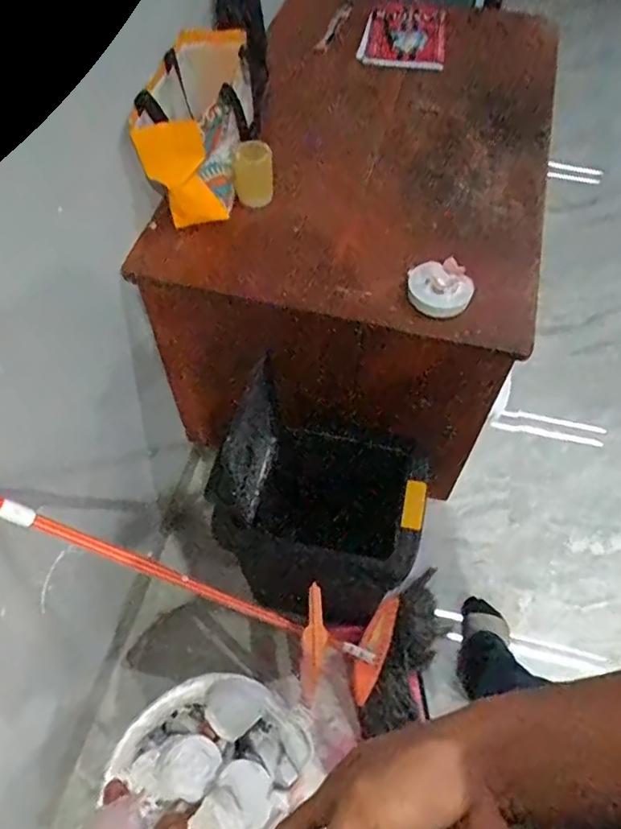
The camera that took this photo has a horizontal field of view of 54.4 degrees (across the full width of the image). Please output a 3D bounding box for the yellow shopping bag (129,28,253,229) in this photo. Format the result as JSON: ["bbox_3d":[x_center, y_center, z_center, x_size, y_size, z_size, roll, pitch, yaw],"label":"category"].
[{"bbox_3d":[-0.188,-0.467,0.995,0.152,0.208,0.239,7,57,4],"label":"yellow shopping bag"}]

